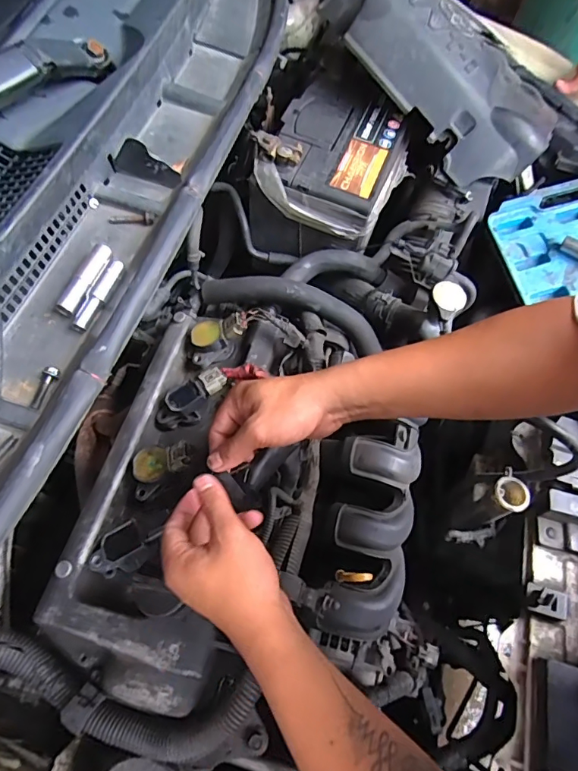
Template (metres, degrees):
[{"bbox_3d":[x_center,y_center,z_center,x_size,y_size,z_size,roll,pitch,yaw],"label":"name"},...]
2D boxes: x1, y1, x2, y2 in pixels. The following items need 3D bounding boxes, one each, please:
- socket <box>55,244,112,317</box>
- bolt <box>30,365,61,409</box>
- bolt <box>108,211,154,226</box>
[{"bbox_3d":[-0.161,-0.084,0.375,0.016,0.017,0.063,20,63,6],"label":"socket"},{"bbox_3d":[-0.177,0.001,0.339,0.009,0.008,0.032,23,83,8],"label":"bolt"},{"bbox_3d":[-0.139,-0.146,0.414,0.039,0.005,0.012,-7,64,-7],"label":"bolt"}]

